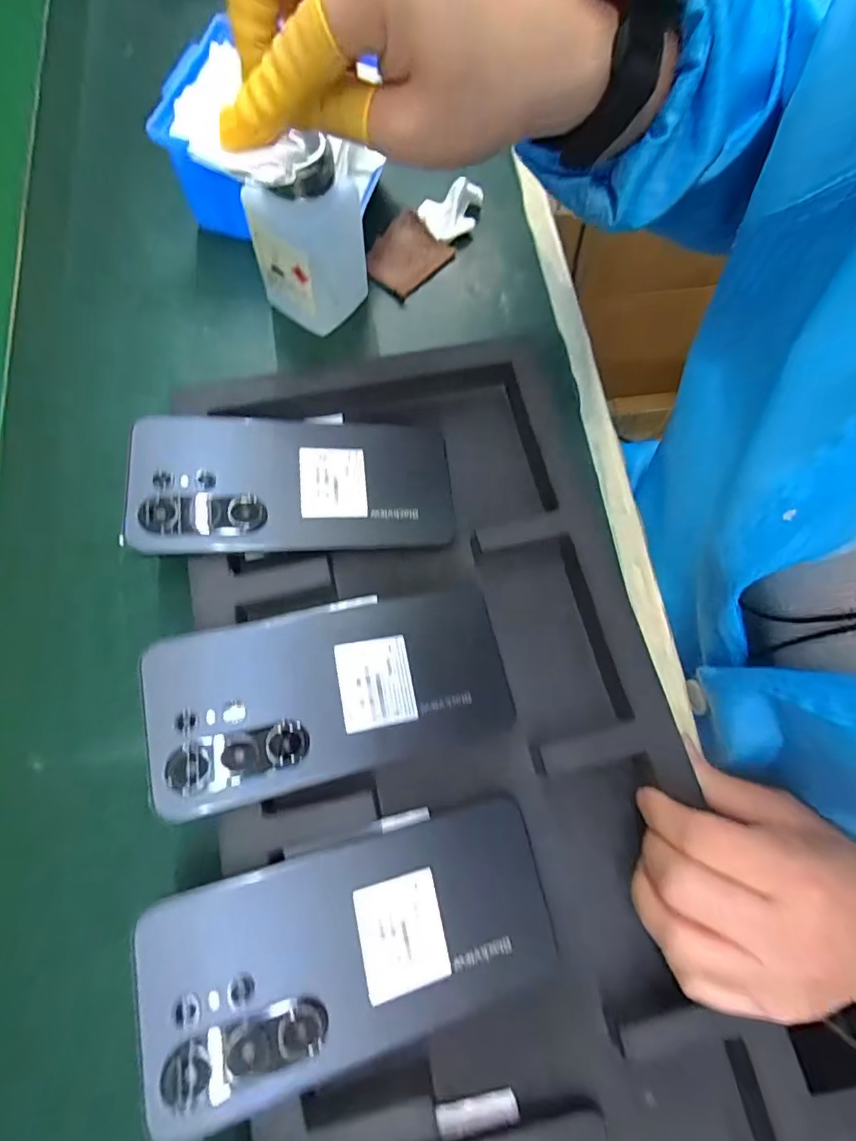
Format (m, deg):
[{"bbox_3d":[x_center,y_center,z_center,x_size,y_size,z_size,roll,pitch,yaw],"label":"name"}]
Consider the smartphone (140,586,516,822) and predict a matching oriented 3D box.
[{"bbox_3d":[-0.043,0.056,0.245,0.166,0.005,0.079,-10,73,-17],"label":"smartphone"}]

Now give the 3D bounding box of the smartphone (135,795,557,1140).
[{"bbox_3d":[-0.028,0.155,0.214,0.166,0.006,0.076,-9,73,-17],"label":"smartphone"}]

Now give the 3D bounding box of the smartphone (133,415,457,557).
[{"bbox_3d":[-0.069,-0.048,0.277,0.166,0.005,0.078,-2,72,-15],"label":"smartphone"}]

